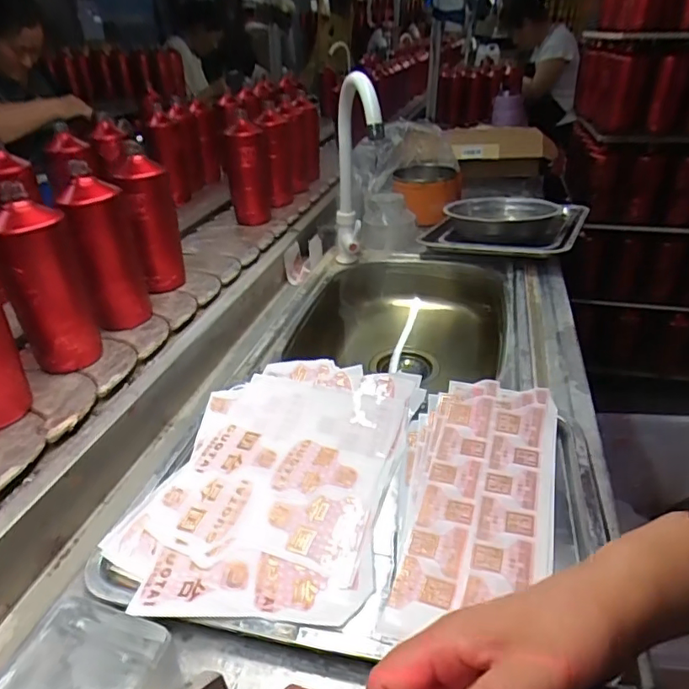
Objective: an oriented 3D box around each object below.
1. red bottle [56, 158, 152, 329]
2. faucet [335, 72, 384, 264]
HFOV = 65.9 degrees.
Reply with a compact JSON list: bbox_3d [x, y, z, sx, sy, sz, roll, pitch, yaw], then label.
[{"bbox_3d":[-0.303,-0.119,0.681,0.067,0.191,0.069,-13,33,-14],"label":"red bottle"},{"bbox_3d":[0.016,-0.259,0.812,0.061,0.271,0.204,-2,29,-4],"label":"faucet"}]

